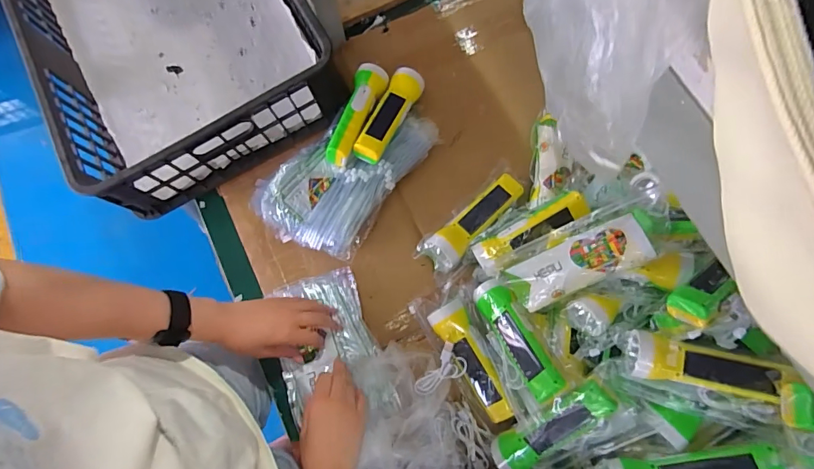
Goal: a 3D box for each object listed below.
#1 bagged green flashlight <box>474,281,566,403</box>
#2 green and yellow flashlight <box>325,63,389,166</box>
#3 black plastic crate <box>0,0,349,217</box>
[{"bbox_3d":[0.138,0.136,0.564,0.056,0.045,0.171,-24,52,-5],"label":"bagged green flashlight"},{"bbox_3d":[-0.075,-0.186,0.656,0.046,0.039,0.170,16,77,5],"label":"green and yellow flashlight"},{"bbox_3d":[-0.405,-0.379,0.717,0.398,0.135,0.610,-28,77,-6],"label":"black plastic crate"}]

